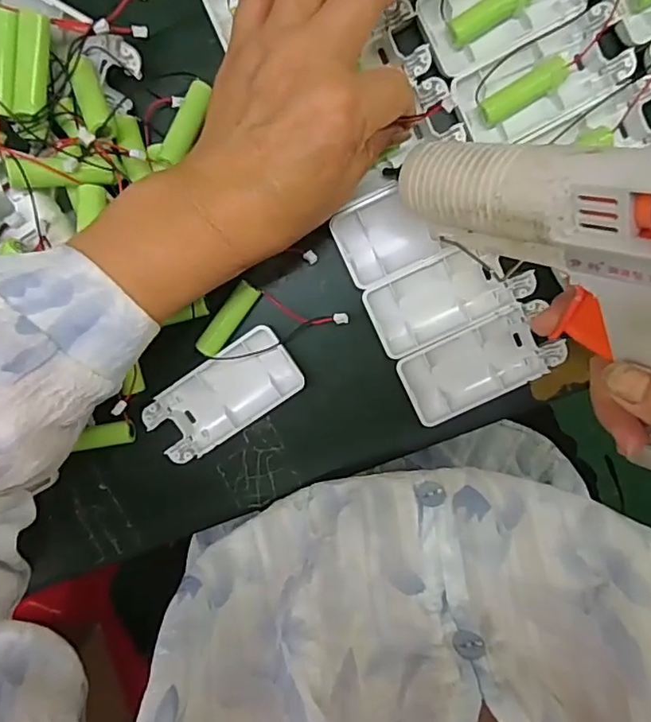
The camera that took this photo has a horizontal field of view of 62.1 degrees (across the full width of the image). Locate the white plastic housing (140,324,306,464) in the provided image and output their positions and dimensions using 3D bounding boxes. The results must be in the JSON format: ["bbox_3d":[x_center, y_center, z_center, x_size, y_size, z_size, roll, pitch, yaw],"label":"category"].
[{"bbox_3d":[-0.061,0.021,0.330,0.093,0.017,0.045,-34,96,7],"label":"white plastic housing"}]

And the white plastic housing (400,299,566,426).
[{"bbox_3d":[0.092,0.000,0.326,0.091,0.017,0.047,-28,97,6],"label":"white plastic housing"}]

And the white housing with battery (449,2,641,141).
[{"bbox_3d":[0.118,-0.154,0.297,0.088,0.014,0.044,-27,97,6],"label":"white housing with battery"}]

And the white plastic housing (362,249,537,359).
[{"bbox_3d":[0.072,-0.039,0.320,0.091,0.017,0.043,-24,97,6],"label":"white plastic housing"}]

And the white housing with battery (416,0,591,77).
[{"bbox_3d":[0.097,-0.194,0.293,0.090,0.017,0.045,-25,97,6],"label":"white housing with battery"}]

